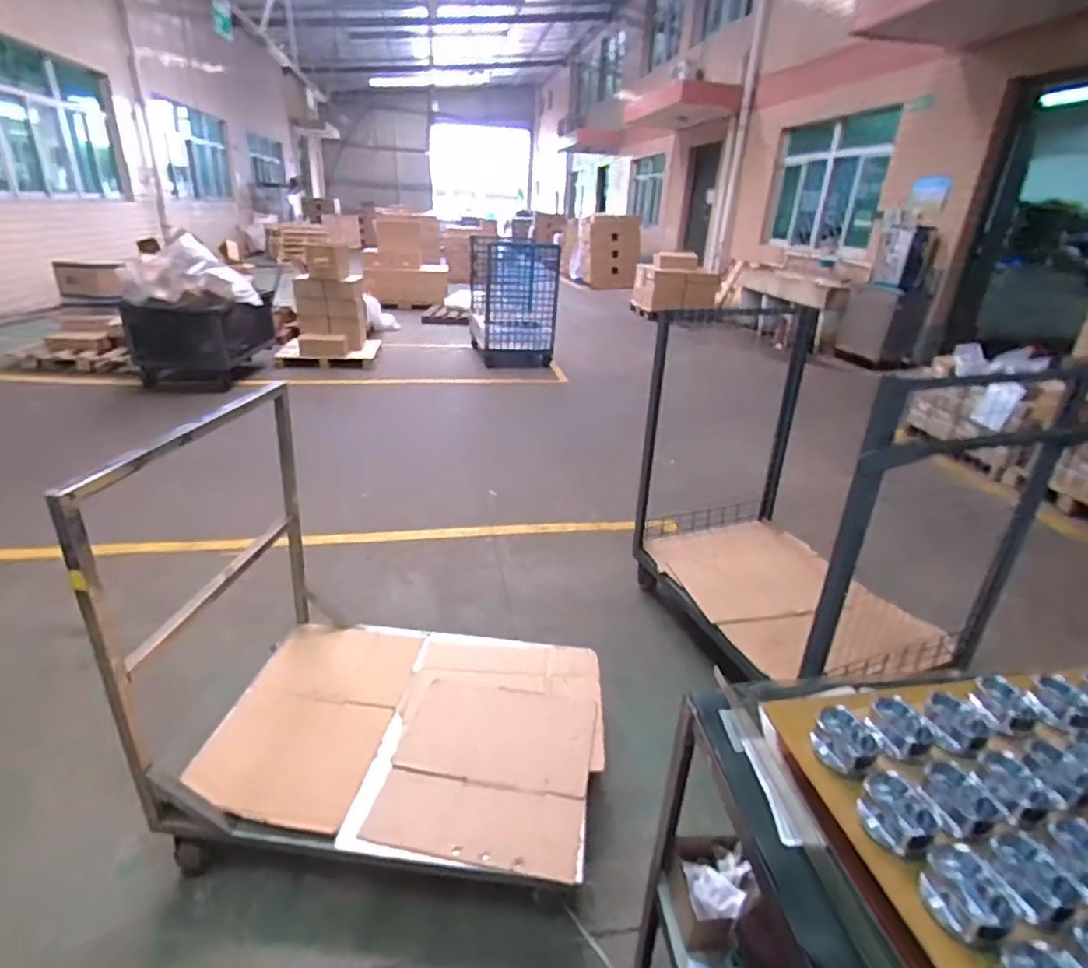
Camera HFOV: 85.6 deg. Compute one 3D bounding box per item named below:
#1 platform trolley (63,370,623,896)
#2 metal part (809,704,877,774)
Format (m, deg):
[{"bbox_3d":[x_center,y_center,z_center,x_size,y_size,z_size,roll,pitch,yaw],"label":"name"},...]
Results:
[{"bbox_3d":[-0.359,0.352,1.438,1.060,0.879,0.748,6,25,6],"label":"platform trolley"},{"bbox_3d":[0.375,0.318,0.735,0.070,0.031,0.074,3,25,-1],"label":"metal part"}]

